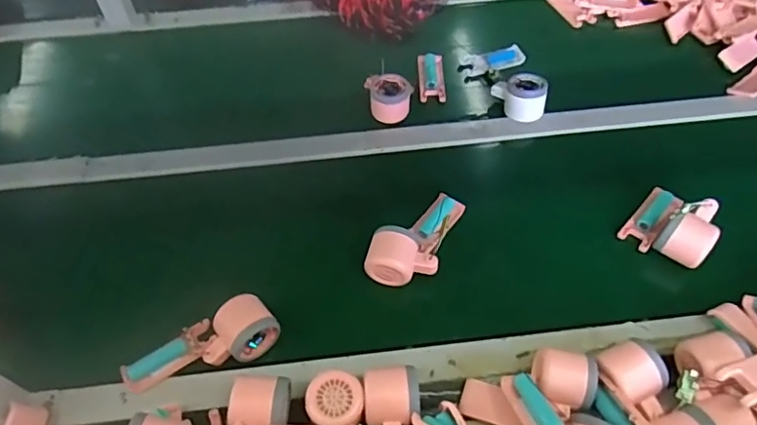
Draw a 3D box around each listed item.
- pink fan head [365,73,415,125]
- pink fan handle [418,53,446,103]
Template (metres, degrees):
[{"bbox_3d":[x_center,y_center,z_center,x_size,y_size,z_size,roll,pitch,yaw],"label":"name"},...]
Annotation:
[{"bbox_3d":[0.019,-0.175,0.846,0.065,0.050,0.066,-1,56,1],"label":"pink fan head"},{"bbox_3d":[0.085,-0.219,0.900,0.041,0.019,0.093,-2,56,1],"label":"pink fan handle"}]

